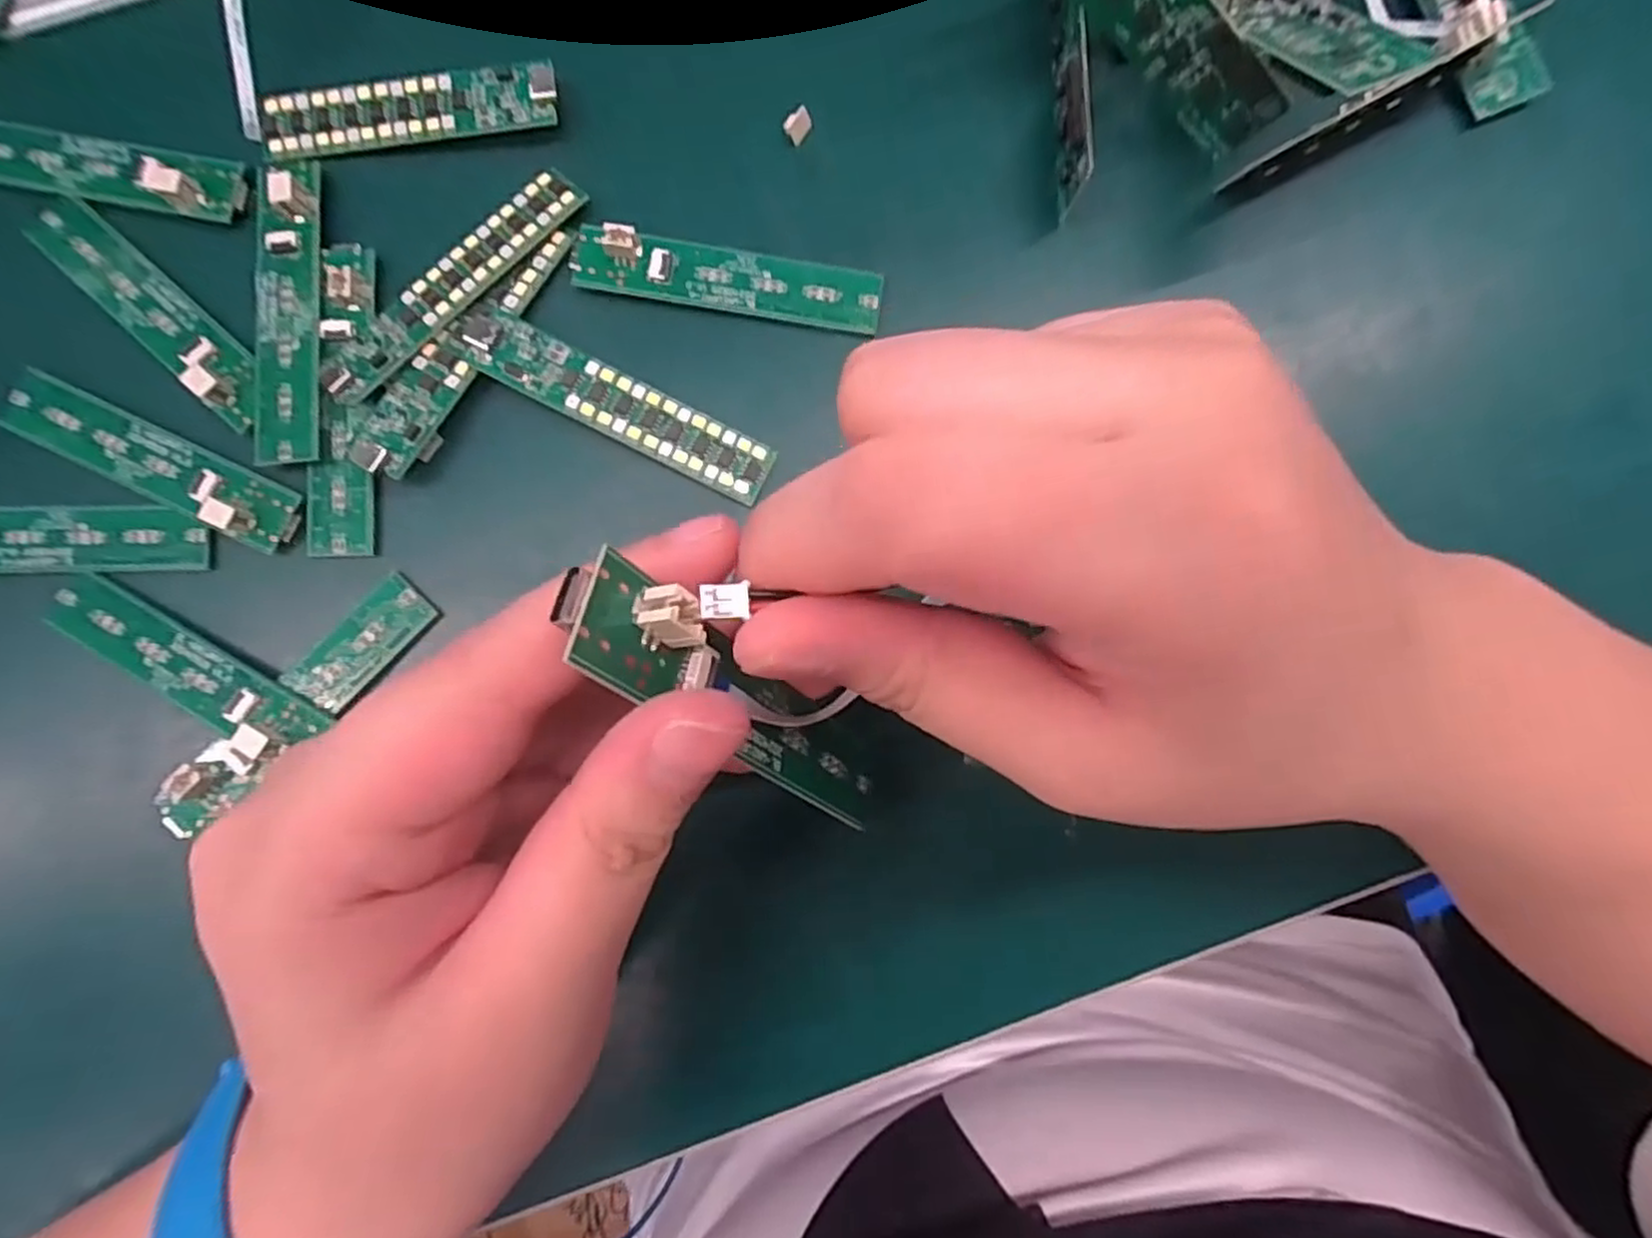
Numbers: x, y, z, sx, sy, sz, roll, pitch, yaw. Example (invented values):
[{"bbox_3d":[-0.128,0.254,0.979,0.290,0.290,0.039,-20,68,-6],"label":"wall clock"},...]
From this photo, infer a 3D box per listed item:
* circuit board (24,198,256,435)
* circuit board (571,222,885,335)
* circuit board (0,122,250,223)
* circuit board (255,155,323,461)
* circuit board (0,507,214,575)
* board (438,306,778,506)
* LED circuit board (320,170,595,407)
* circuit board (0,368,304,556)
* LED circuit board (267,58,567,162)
[{"bbox_3d":[-0.178,-0.082,0.197,0.079,0.009,0.017,41,86,3],"label":"circuit board"},{"bbox_3d":[-0.027,-0.093,0.203,0.083,0.006,0.018,8,84,-3],"label":"circuit board"},{"bbox_3d":[-0.197,-0.121,0.199,0.079,0.007,0.017,10,86,0],"label":"circuit board"},{"bbox_3d":[-0.142,-0.082,0.195,0.017,0.010,0.081,-2,85,-1],"label":"circuit board"},{"bbox_3d":[-0.200,-0.020,0.191,0.075,0.008,0.017,-1,85,-1],"label":"circuit board"},{"bbox_3d":[-0.057,-0.058,0.198,0.089,0.006,0.017,26,85,2],"label":"board"},{"bbox_3d":[-0.100,-0.089,0.199,0.018,0.005,0.083,43,86,3],"label":"LED circuit board"},{"bbox_3d":[-0.176,-0.042,0.193,0.080,0.007,0.018,26,85,2],"label":"circuit board"},{"bbox_3d":[-0.112,-0.138,0.202,0.080,0.004,0.017,-6,95,2],"label":"LED circuit board"}]

